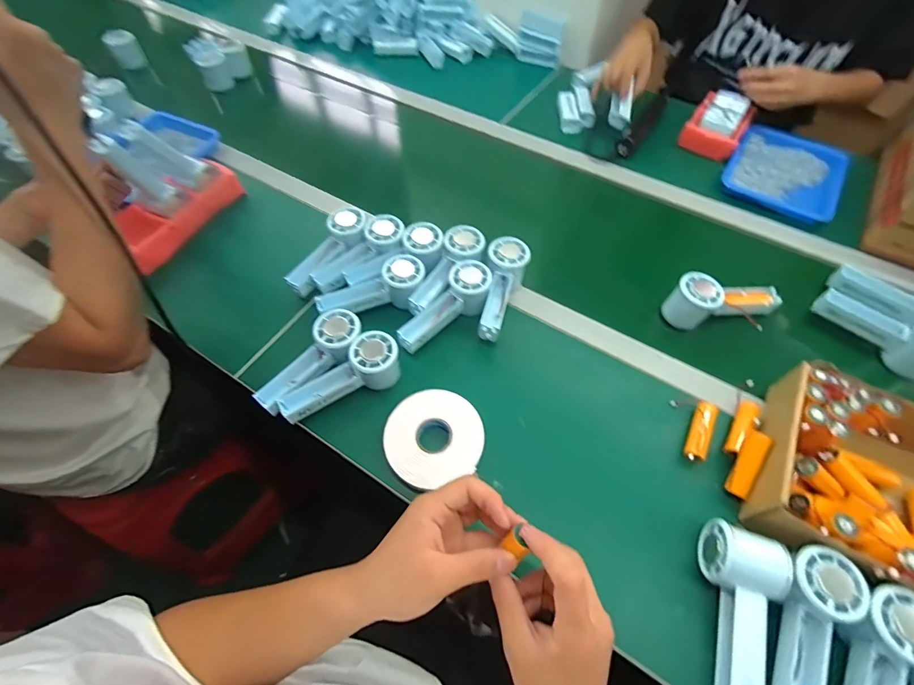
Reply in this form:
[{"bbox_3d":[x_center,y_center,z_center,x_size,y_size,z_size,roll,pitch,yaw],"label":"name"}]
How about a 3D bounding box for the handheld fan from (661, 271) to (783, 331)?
[{"bbox_3d":[0.369,-0.055,0.561,0.149,0.056,0.054,1,58,1],"label":"handheld fan"}]

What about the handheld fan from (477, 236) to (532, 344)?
[{"bbox_3d":[0.065,-0.076,0.568,0.055,0.041,0.156,9,58,5],"label":"handheld fan"}]

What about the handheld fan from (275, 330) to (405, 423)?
[{"bbox_3d":[-0.136,0.050,0.498,0.150,0.057,0.057,-35,64,-20],"label":"handheld fan"}]

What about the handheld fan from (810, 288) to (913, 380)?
[{"bbox_3d":[0.566,-0.022,0.546,0.048,0.058,0.147,-34,64,-20],"label":"handheld fan"}]

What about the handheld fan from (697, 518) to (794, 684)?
[{"bbox_3d":[0.264,0.248,0.372,0.059,0.058,0.151,11,59,7],"label":"handheld fan"}]

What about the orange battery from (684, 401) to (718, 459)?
[{"bbox_3d":[0.287,0.105,0.481,0.021,0.017,0.078,28,62,16],"label":"orange battery"}]

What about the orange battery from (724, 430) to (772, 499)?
[{"bbox_3d":[0.318,0.133,0.447,0.020,0.014,0.073,26,87,15],"label":"orange battery"}]

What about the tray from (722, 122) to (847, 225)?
[{"bbox_3d":[0.600,-0.318,0.748,0.178,0.023,0.252,30,63,17],"label":"tray"}]

